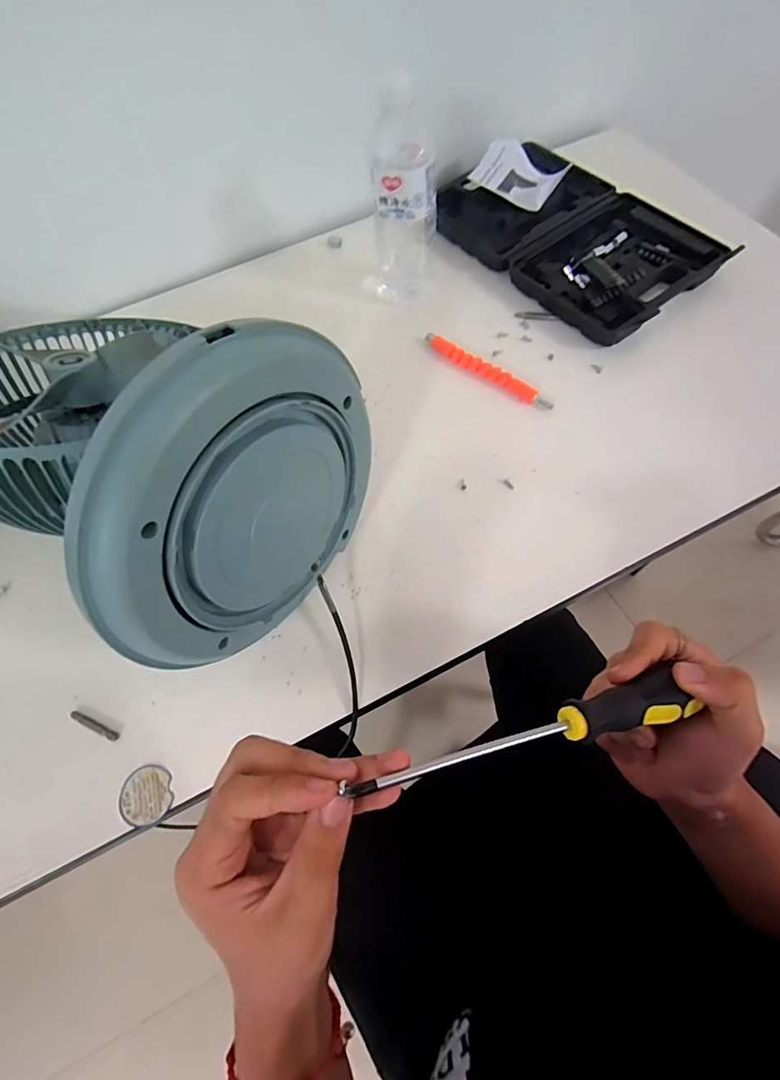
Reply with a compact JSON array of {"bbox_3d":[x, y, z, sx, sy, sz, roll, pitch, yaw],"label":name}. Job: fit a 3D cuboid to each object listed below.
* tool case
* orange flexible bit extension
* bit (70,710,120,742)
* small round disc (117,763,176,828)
[{"bbox_3d":[0.224,-0.390,0.598,0.206,0.037,0.325,-38,72,-12],"label":"tool case"},{"bbox_3d":[0.107,-0.191,0.531,0.166,0.012,0.019,36,74,15],"label":"orange flexible bit extension"},{"bbox_3d":[-0.252,0.159,0.406,0.048,0.008,0.008,22,70,10],"label":"bit"},{"bbox_3d":[-0.197,0.206,0.383,0.043,0.004,0.044,-1,68,2],"label":"small round disc"}]

